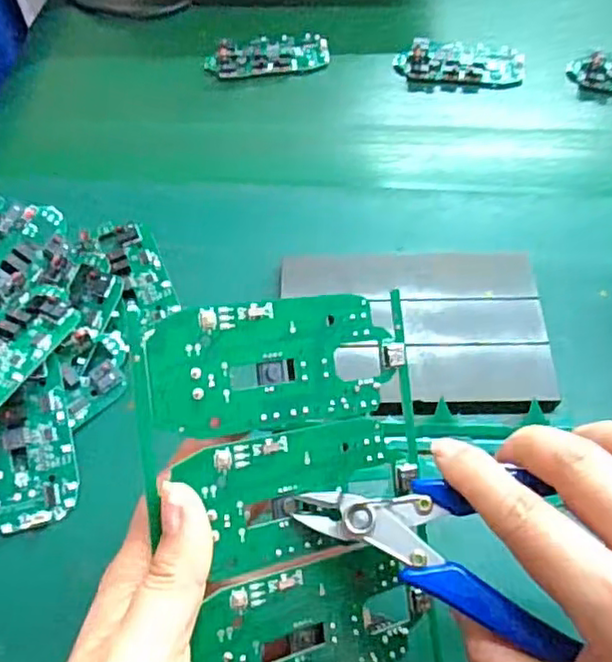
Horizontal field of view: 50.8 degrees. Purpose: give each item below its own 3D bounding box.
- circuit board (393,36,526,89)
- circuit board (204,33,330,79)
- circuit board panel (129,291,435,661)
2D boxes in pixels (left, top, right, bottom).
[{"bbox_3d":[0.120,-0.210,0.506,0.098,0.015,0.046,-1,57,2],"label":"circuit board"},{"bbox_3d":[-0.031,-0.221,0.519,0.097,0.017,0.043,-12,58,-5],"label":"circuit board"},{"bbox_3d":[0.000,0.082,0.234,0.104,0.004,0.185,-6,89,-28],"label":"circuit board panel"}]

